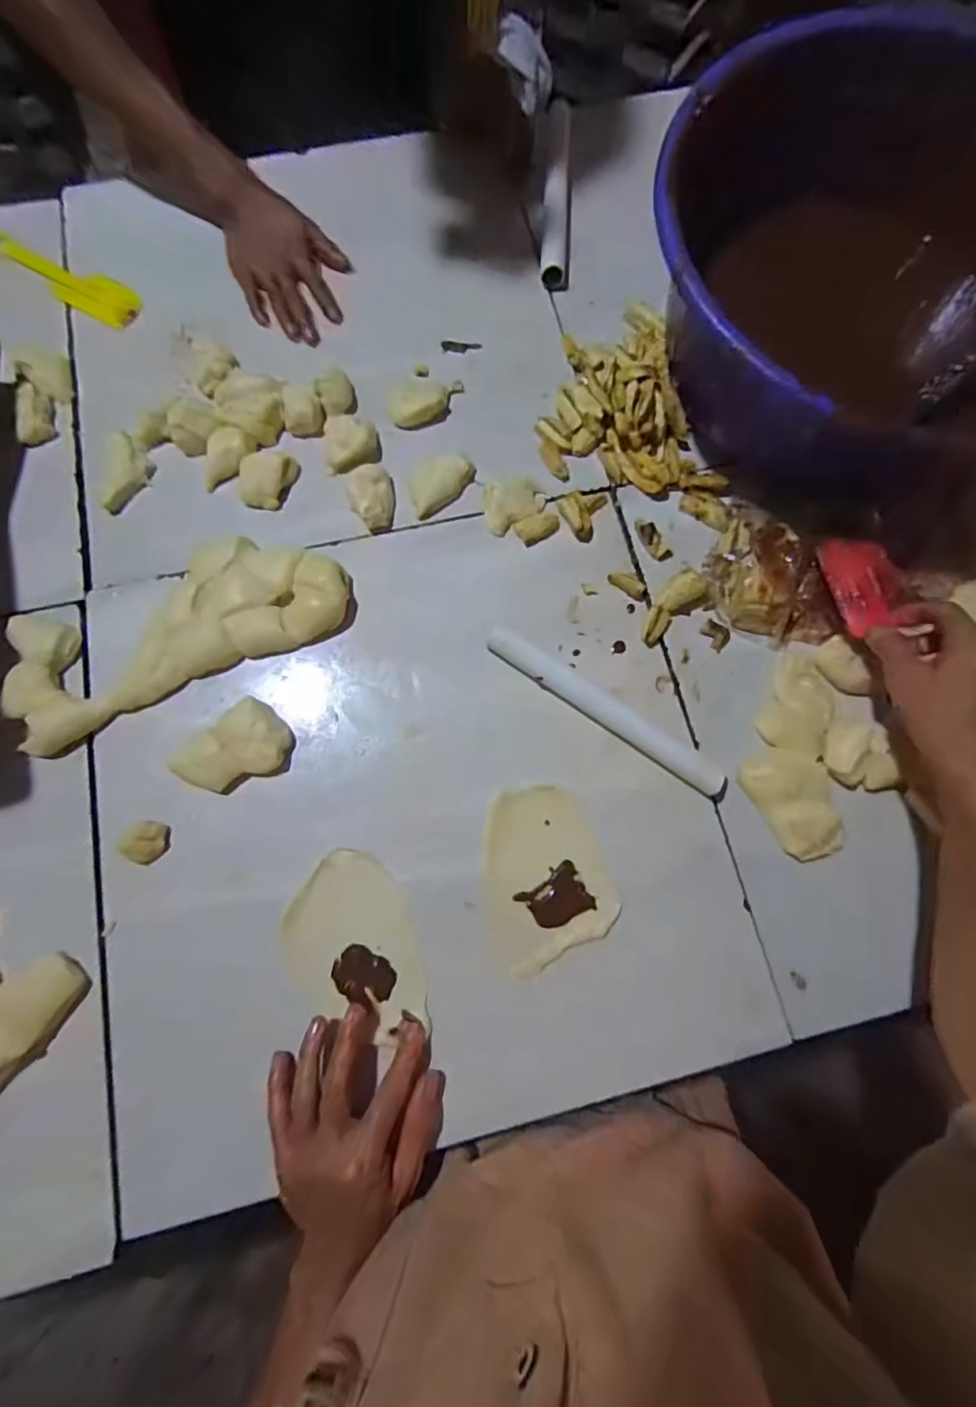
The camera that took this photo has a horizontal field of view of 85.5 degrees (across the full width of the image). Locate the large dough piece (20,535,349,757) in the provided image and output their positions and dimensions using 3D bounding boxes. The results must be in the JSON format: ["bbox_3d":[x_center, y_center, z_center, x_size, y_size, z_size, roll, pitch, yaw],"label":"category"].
[{"bbox_3d":[-0.263,-0.071,0.456,0.272,0.028,0.116,-27,80,-7],"label":"large dough piece"}]

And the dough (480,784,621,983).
[{"bbox_3d":[0.048,0.140,0.427,0.103,0.004,0.141,-4,78,-3],"label":"dough"}]

